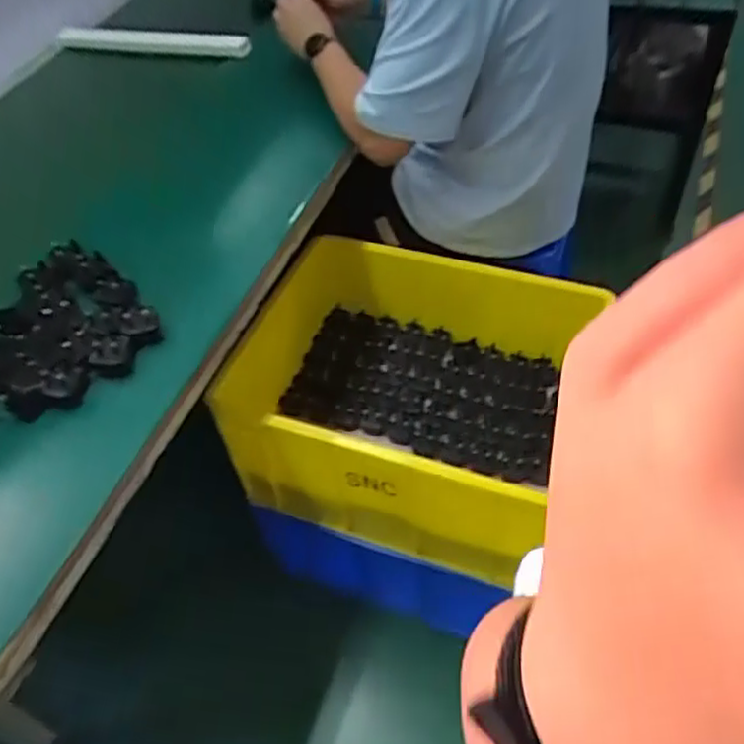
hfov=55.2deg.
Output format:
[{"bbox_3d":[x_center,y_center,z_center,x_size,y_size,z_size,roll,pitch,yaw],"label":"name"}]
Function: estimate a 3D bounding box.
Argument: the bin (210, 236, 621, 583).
[{"bbox_3d":[0.063,0.026,1.189,0.491,0.306,0.427,13,52,18],"label":"bin"}]

